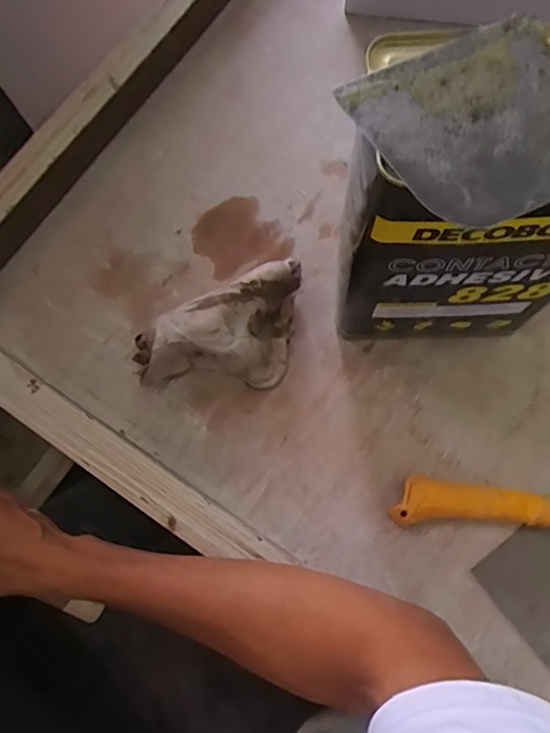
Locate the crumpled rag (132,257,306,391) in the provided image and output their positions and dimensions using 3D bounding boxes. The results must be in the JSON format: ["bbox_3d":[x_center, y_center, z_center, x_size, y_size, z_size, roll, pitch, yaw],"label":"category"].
[{"bbox_3d":[-0.039,-0.022,0.457,0.154,0.058,0.081,-23,75,-5],"label":"crumpled rag"}]

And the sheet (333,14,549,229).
[{"bbox_3d":[0.098,-0.115,0.257,0.099,0.004,0.096,-26,76,-3],"label":"sheet"}]

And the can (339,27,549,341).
[{"bbox_3d":[0.128,-0.094,0.371,0.174,0.260,0.099,-11,74,-2],"label":"can"}]

